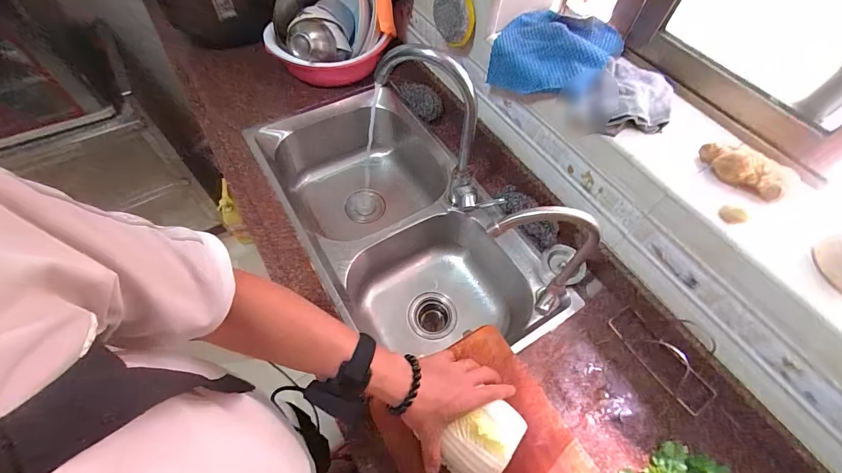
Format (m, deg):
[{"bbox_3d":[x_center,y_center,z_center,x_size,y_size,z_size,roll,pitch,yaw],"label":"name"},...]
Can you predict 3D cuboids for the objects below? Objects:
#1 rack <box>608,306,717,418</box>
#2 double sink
[{"bbox_3d":[0.399,0.176,0.571,0.077,0.107,0.172,-26,64,-17],"label":"rack"},{"bbox_3d":[-0.049,-0.033,0.858,0.413,0.213,0.758,-28,64,-19],"label":"double sink"}]

